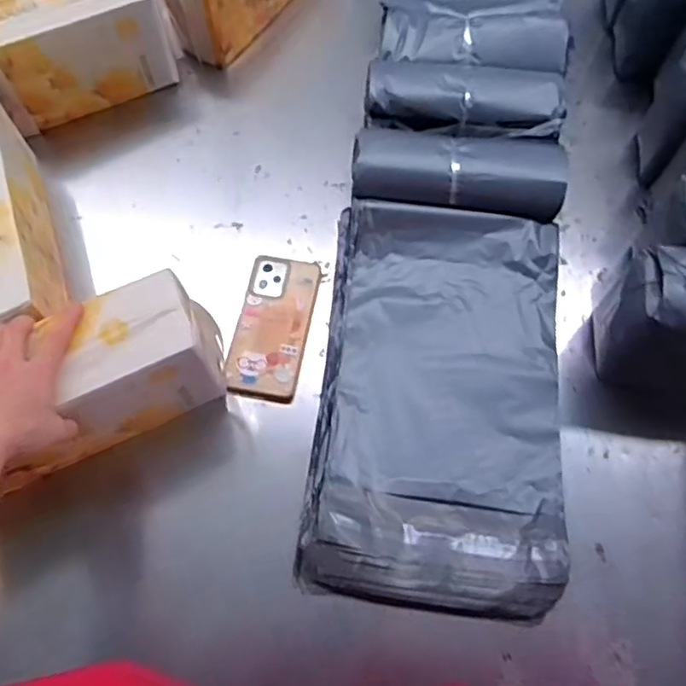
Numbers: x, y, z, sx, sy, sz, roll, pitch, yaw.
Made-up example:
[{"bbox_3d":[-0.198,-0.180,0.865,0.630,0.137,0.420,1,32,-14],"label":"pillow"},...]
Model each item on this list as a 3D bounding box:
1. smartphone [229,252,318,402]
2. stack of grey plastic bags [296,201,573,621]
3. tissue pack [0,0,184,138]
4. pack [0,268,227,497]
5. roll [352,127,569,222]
[{"bbox_3d":[-0.075,-0.020,0.671,0.077,0.016,0.171,7,64,4],"label":"smartphone"},{"bbox_3d":[0.102,0.046,0.638,0.248,0.048,0.418,6,64,3],"label":"stack of grey plastic bags"},{"bbox_3d":[-0.365,-0.355,0.754,0.319,0.129,0.100,-27,67,-12],"label":"tissue pack"},{"bbox_3d":[-0.269,0.053,0.567,0.317,0.135,0.095,-21,66,-12],"label":"pack"},{"bbox_3d":[0.135,-0.199,0.717,0.240,0.057,0.086,4,64,2],"label":"roll"}]

